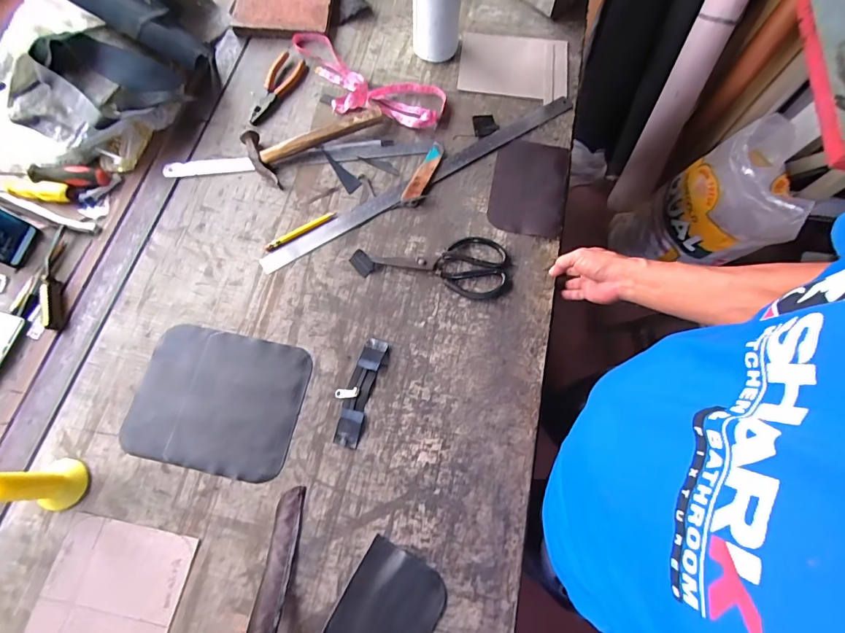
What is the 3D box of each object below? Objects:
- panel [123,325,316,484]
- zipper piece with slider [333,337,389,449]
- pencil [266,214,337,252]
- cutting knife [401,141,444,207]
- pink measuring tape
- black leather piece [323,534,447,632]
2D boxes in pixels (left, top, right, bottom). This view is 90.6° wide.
[{"bbox_3d":[-0.285,0.114,0.584,0.226,0.011,0.186,12,71,3],"label":"panel"},{"bbox_3d":[-0.093,0.102,0.590,0.046,0.008,0.152,15,71,4],"label":"zipper piece with slider"},{"bbox_3d":[-0.197,-0.137,0.673,0.121,0.011,0.011,-30,74,-11],"label":"pencil"},{"bbox_3d":[0.002,-0.243,0.710,0.031,0.011,0.135,22,72,7],"label":"cutting knife"},{"bbox_3d":[-0.114,-0.429,0.769,0.320,0.025,0.125,26,72,8],"label":"pink measuring tape"},{"bbox_3d":[-0.052,0.372,0.492,0.111,0.012,0.174,29,73,9],"label":"black leather piece"}]

